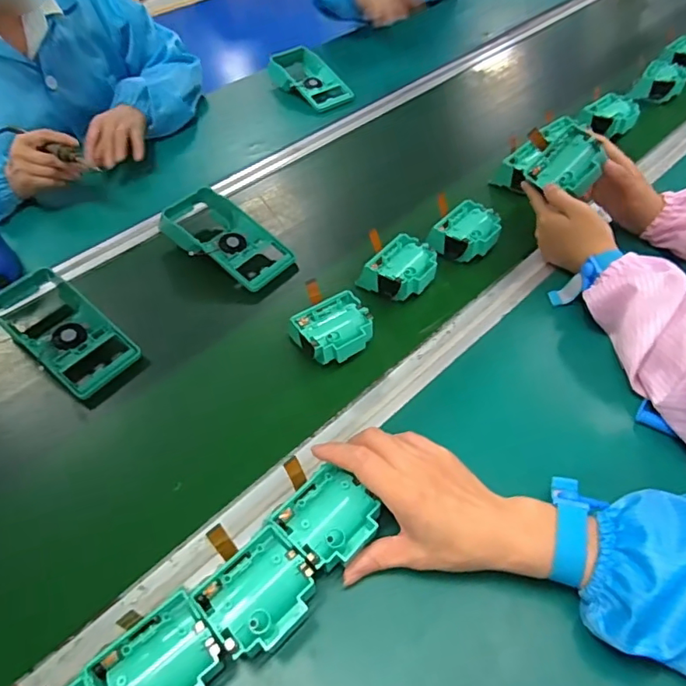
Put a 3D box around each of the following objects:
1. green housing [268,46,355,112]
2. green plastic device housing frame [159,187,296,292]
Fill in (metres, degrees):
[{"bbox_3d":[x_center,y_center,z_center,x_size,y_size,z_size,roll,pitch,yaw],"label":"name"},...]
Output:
[{"bbox_3d":[-0.061,-0.509,0.991,0.108,0.055,0.167,-31,54,-19],"label":"green housing"},{"bbox_3d":[-0.158,-0.140,0.681,0.188,0.048,0.096,33,60,28],"label":"green plastic device housing frame"}]

